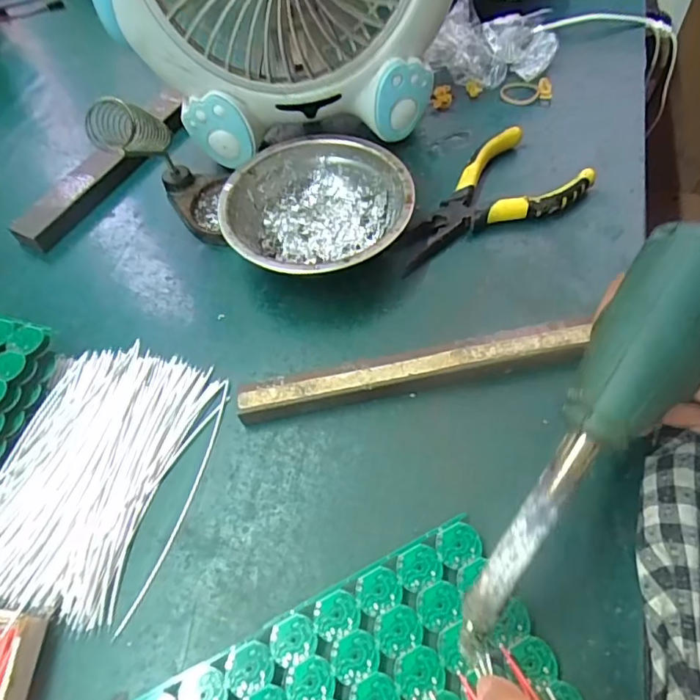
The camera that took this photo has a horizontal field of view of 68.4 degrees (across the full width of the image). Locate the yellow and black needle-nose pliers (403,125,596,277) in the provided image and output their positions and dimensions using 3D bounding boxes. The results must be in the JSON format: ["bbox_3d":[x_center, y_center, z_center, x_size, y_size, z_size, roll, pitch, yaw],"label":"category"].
[{"bbox_3d":[0.093,-0.101,0.361,0.138,0.029,0.071,-33,61,-15],"label":"yellow and black needle-nose pliers"}]

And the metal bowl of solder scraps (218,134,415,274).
[{"bbox_3d":[-0.021,-0.089,0.355,0.121,0.046,0.115,-2,57,4],"label":"metal bowl of solder scraps"}]

